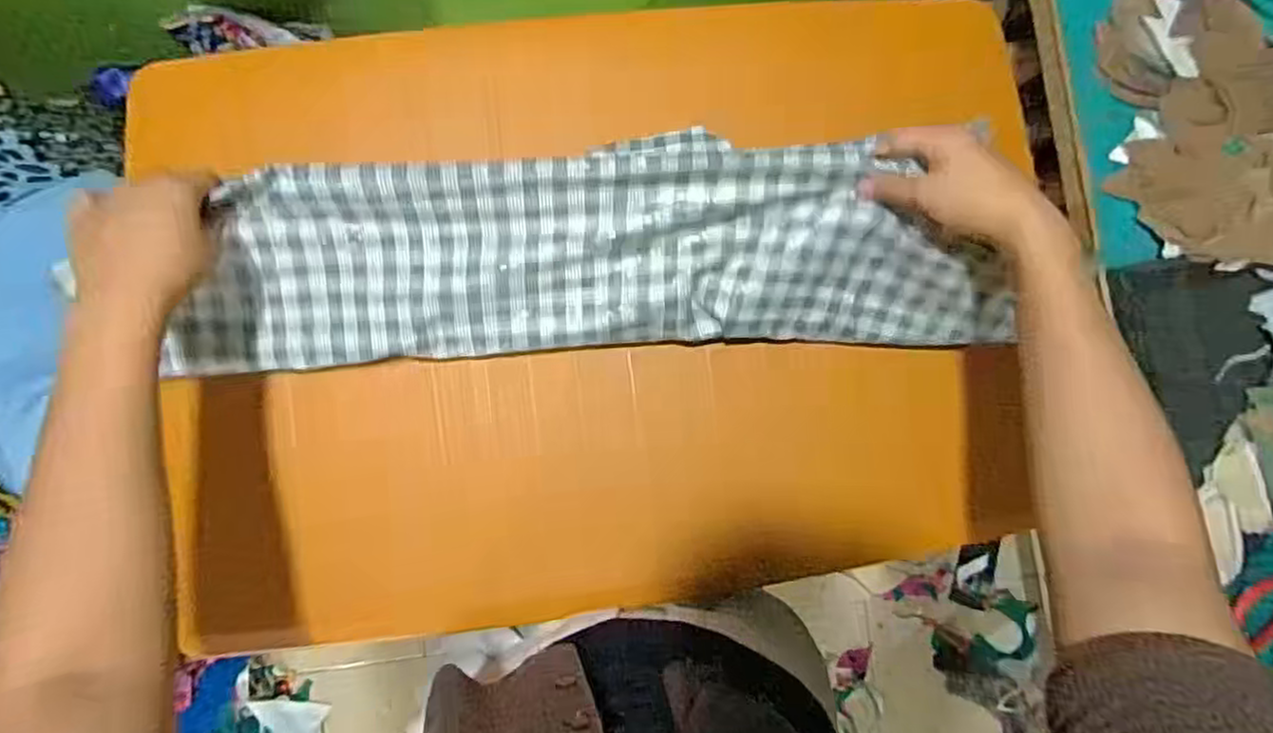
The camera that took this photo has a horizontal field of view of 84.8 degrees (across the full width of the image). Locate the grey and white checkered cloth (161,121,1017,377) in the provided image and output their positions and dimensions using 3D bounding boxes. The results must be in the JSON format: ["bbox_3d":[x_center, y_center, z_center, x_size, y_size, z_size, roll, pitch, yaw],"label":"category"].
[{"bbox_3d":[-0.026,-0.078,0.504,0.593,0.029,0.156,-2,117,-3],"label":"grey and white checkered cloth"}]

